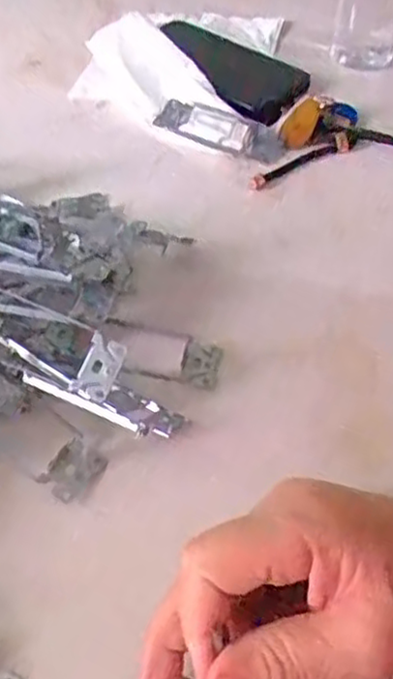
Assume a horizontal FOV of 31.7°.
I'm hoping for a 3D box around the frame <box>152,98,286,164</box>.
[{"bbox_3d":[0.017,-0.170,0.553,0.110,0.011,0.041,23,53,18],"label":"frame"}]

